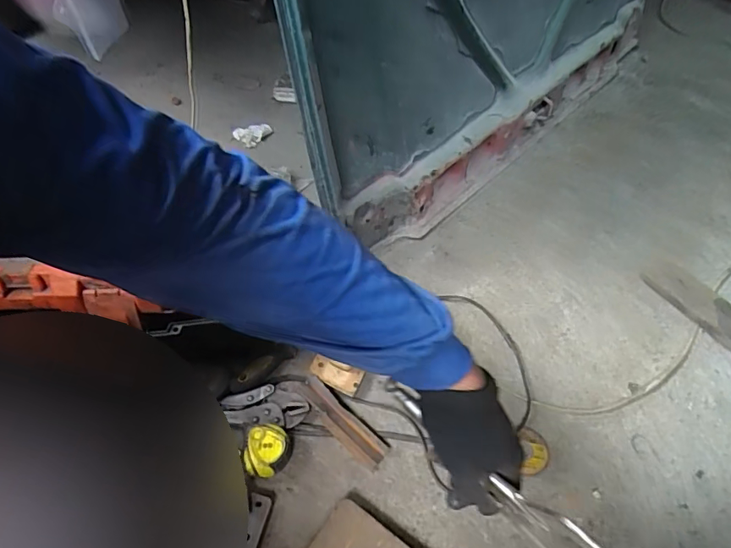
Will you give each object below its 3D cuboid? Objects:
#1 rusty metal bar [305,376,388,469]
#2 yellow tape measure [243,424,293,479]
[{"bbox_3d":[-0.033,0.213,0.707,0.154,0.021,0.036,36,59,24],"label":"rusty metal bar"},{"bbox_3d":[-0.133,0.243,0.672,0.057,0.040,0.065,3,52,0],"label":"yellow tape measure"}]

